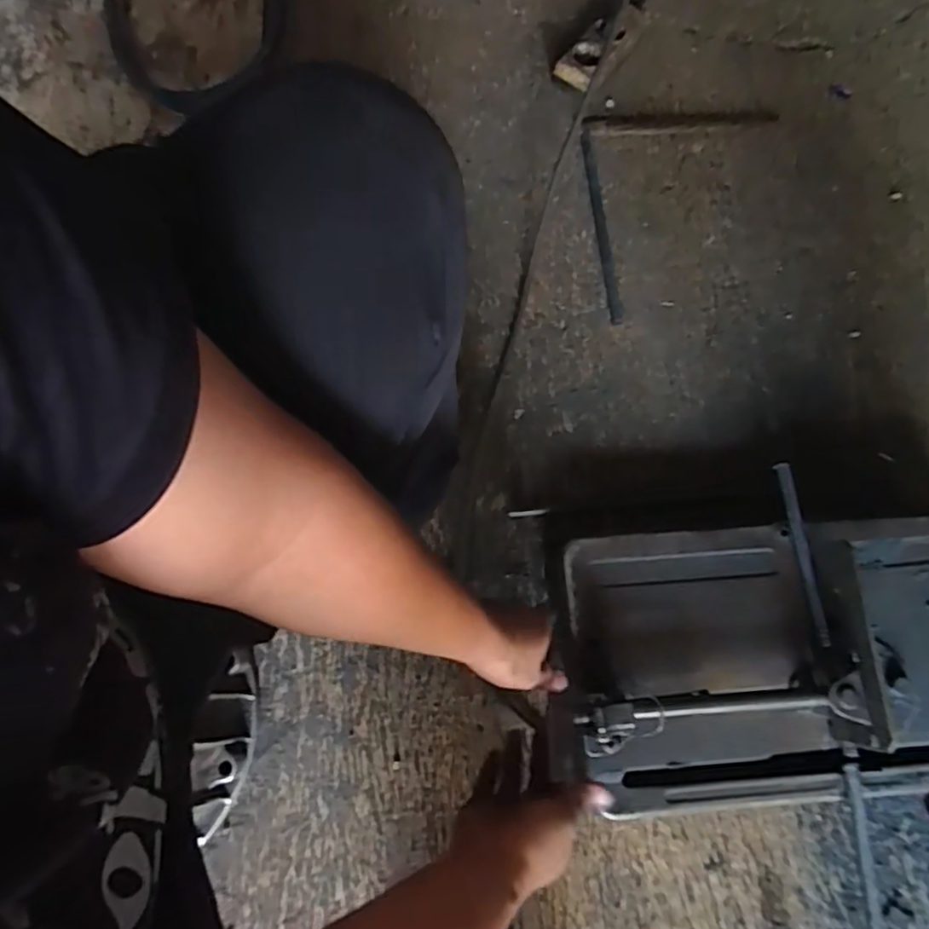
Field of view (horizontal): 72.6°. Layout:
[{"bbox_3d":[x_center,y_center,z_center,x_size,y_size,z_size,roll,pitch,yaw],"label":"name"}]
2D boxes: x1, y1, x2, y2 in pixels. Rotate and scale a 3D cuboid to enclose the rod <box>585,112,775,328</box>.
[{"bbox_3d":[0.224,-0.372,0.799,0.187,0.011,0.372,37,77,9],"label":"rod"}]

